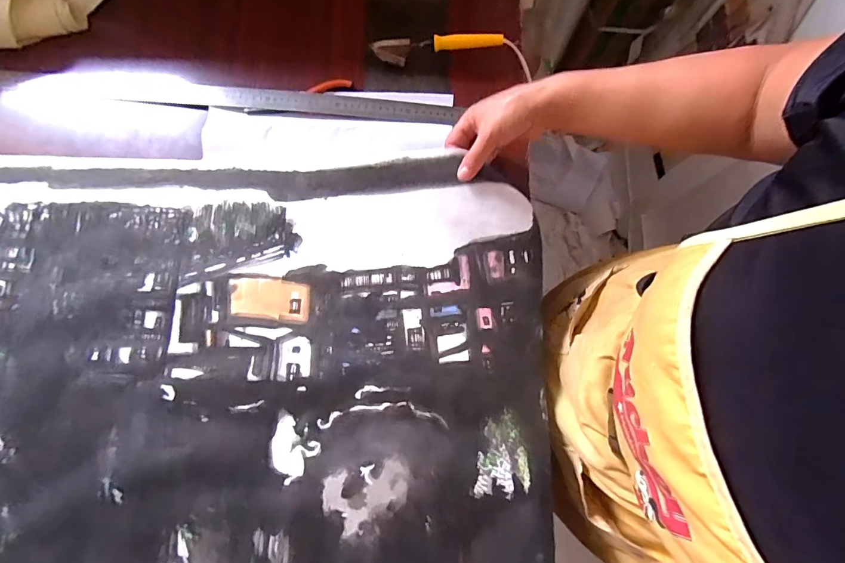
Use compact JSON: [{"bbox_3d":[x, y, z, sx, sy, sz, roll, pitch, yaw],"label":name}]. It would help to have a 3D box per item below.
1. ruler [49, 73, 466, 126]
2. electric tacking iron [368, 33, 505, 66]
[{"bbox_3d":[-0.234,-0.259,0.566,0.562,0.005,0.036,5,78,1],"label":"ruler"},{"bbox_3d":[0.020,-0.327,0.566,0.181,0.031,0.024,1,78,0],"label":"electric tacking iron"}]

